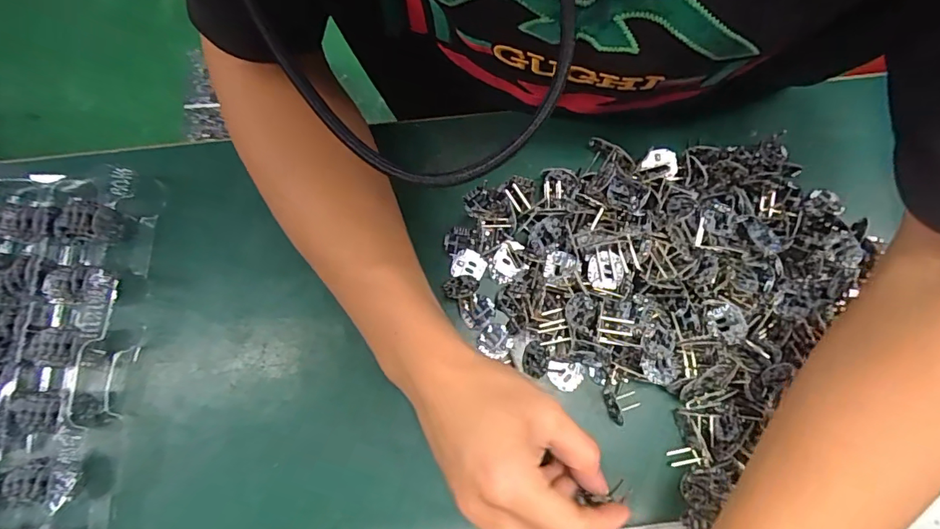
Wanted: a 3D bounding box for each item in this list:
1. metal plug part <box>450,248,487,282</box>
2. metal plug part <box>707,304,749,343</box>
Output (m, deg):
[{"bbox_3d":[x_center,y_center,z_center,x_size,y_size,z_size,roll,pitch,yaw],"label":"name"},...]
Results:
[{"bbox_3d":[-0.001,0.000,0.344,0.024,0.004,0.021,18,78,3],"label":"metal plug part"},{"bbox_3d":[0.162,0.037,0.311,0.021,0.006,0.024,-6,83,40],"label":"metal plug part"}]

